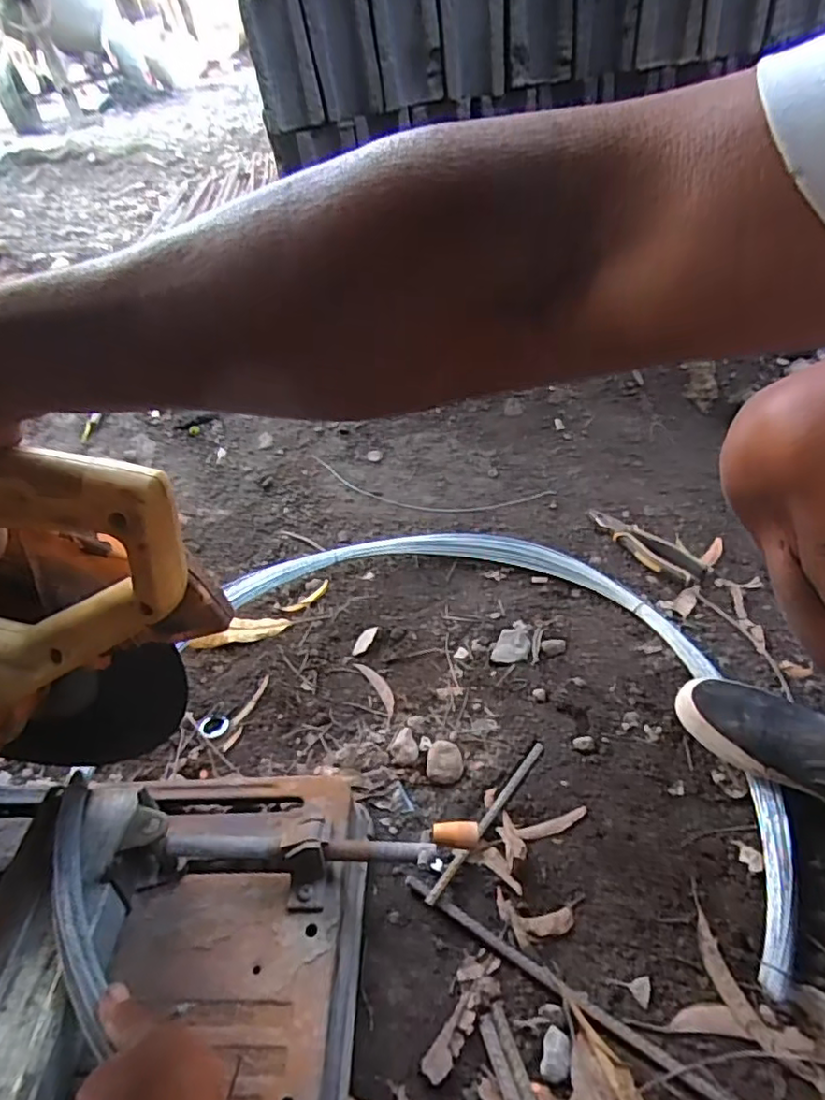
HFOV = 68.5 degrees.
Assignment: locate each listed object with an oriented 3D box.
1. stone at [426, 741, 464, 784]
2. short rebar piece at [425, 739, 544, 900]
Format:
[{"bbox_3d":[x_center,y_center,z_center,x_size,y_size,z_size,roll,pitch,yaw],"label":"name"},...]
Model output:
[{"bbox_3d":[0.037,0.233,0.675,0.039,0.019,0.045,3,41,7],"label":"stone"},{"bbox_3d":[0.078,0.271,0.619,0.012,0.011,0.207,26,48,30],"label":"short rebar piece"}]

